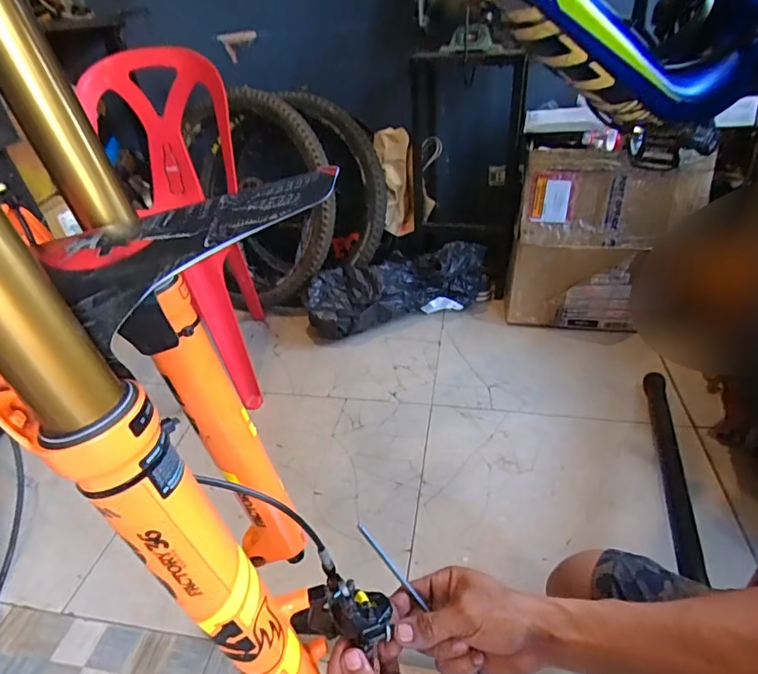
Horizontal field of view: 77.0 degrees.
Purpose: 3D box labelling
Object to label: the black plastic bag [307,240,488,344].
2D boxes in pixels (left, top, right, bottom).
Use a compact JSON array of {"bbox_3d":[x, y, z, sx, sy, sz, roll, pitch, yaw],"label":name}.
[{"bbox_3d":[0.058,-0.161,1.518,0.586,0.227,0.229,-13,35,-10],"label":"black plastic bag"}]

